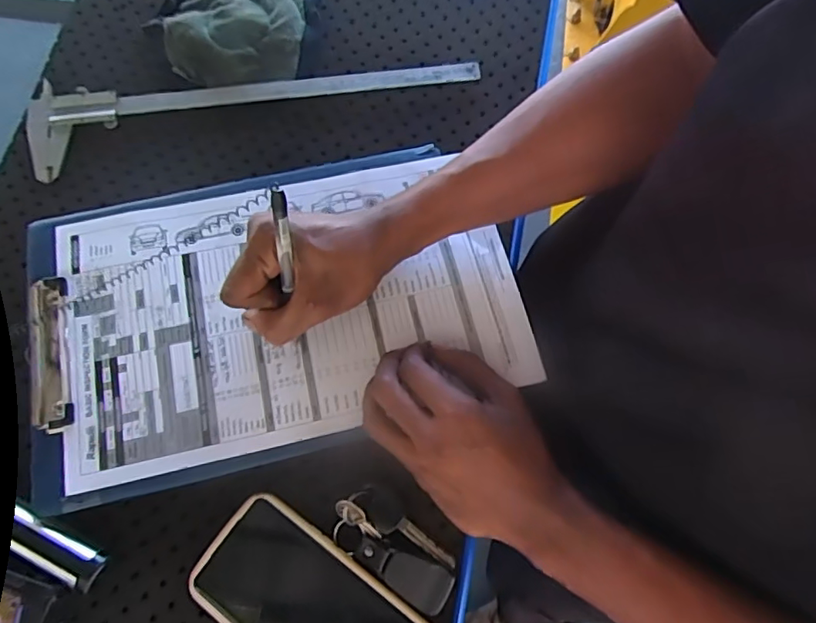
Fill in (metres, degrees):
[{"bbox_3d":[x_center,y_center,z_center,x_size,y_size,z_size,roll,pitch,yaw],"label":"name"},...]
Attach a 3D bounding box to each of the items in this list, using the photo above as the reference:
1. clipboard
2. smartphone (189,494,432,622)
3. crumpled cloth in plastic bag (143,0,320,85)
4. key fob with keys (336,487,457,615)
[{"bbox_3d":[-0.102,-0.008,0.427,0.364,0.023,0.227,-14,73,-4],"label":"clipboard"},{"bbox_3d":[-0.062,0.203,0.368,0.167,0.011,0.082,34,76,11],"label":"smartphone"},{"bbox_3d":[-0.160,-0.273,0.508,0.139,0.022,0.139,11,73,4],"label":"crumpled cloth in plastic bag"},{"bbox_3d":[-0.008,0.161,0.374,0.091,0.016,0.047,31,76,10],"label":"key fob with keys"}]

